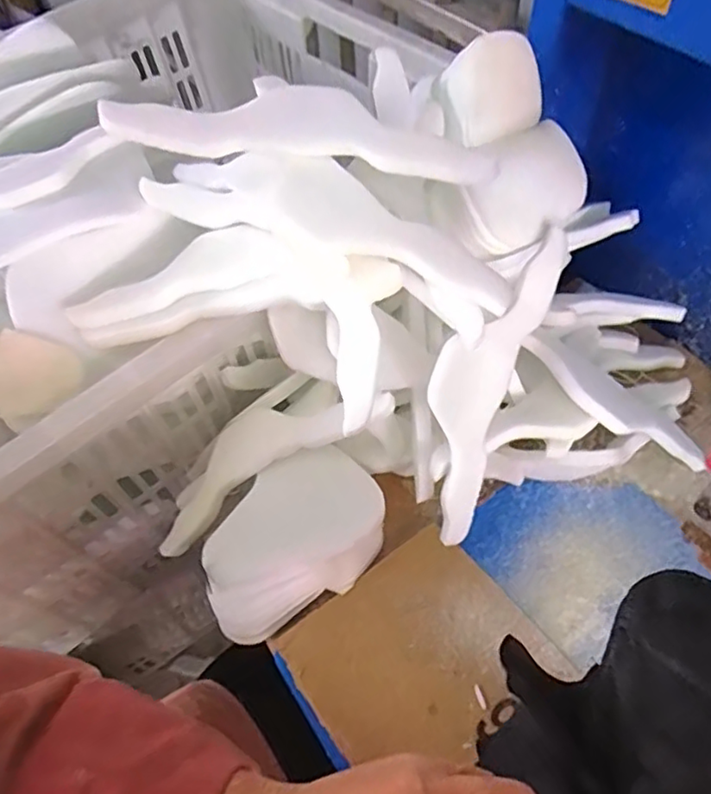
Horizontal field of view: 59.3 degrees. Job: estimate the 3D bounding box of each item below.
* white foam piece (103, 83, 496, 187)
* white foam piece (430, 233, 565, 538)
[{"bbox_3d":[-0.032,-0.177,0.416,0.240,0.040,0.062,8,54,9],"label":"white foam piece"},{"bbox_3d":[0.089,-0.008,0.451,0.065,0.235,0.017,15,9,-24],"label":"white foam piece"}]

